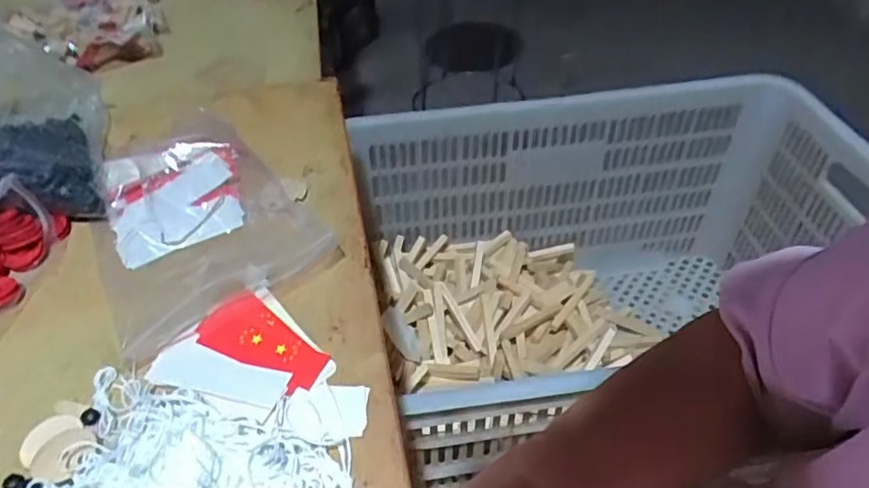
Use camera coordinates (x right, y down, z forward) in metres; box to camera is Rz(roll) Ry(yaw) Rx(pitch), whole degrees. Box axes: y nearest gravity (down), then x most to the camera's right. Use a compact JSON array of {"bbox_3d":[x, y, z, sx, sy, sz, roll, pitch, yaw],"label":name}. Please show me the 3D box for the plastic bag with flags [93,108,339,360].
[{"bbox_3d":[-0.194,-0.036,0.477,0.155,0.035,0.225,-27,50,-20],"label":"plastic bag with flags"}]

